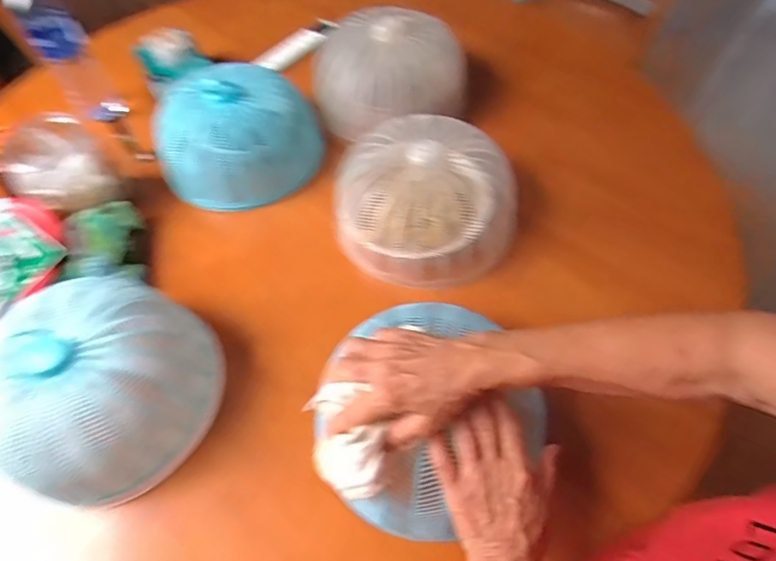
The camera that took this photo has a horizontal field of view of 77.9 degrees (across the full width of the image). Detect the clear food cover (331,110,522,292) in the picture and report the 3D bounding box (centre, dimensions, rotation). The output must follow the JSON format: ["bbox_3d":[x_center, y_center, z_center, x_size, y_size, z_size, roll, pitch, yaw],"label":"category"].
[{"bbox_3d":[0.049,-0.102,0.618,0.224,0.129,0.196,31,65,20],"label":"clear food cover"}]

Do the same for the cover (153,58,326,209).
[{"bbox_3d":[-0.221,-0.220,0.710,0.219,0.118,0.224,17,61,14],"label":"cover"}]

